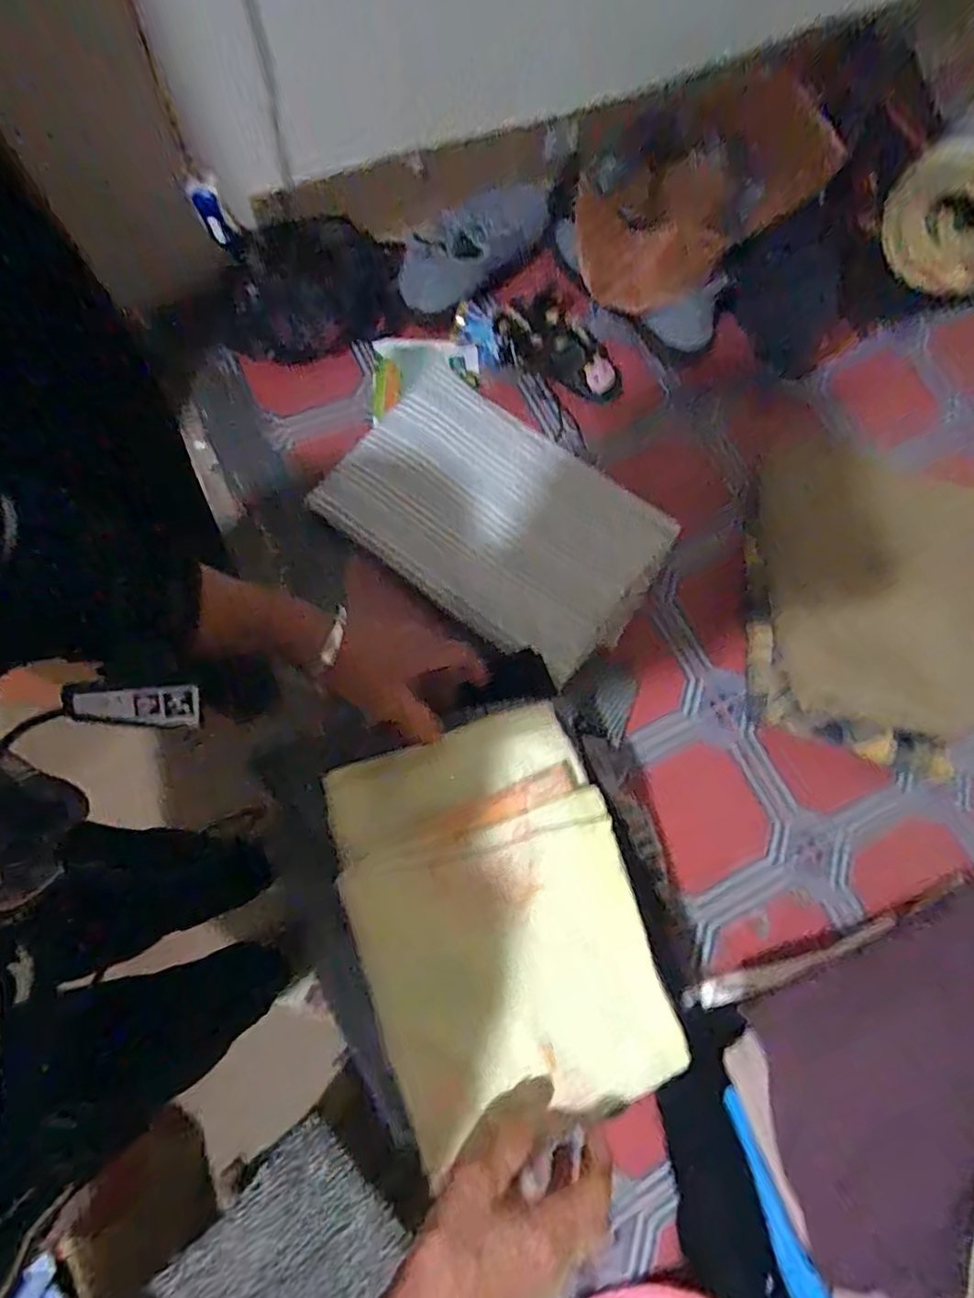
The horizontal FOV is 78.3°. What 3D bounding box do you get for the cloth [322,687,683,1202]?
[{"bbox_3d":[0.009,0.194,0.435,0.195,0.031,0.273,-19,75,-7],"label":"cloth"}]

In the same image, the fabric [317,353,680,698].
[{"bbox_3d":[0.011,-0.146,0.662,0.349,0.053,0.230,36,76,9],"label":"fabric"}]

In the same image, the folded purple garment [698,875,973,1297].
[{"bbox_3d":[0.373,0.344,0.483,0.333,0.055,0.233,-16,53,-9],"label":"folded purple garment"}]

